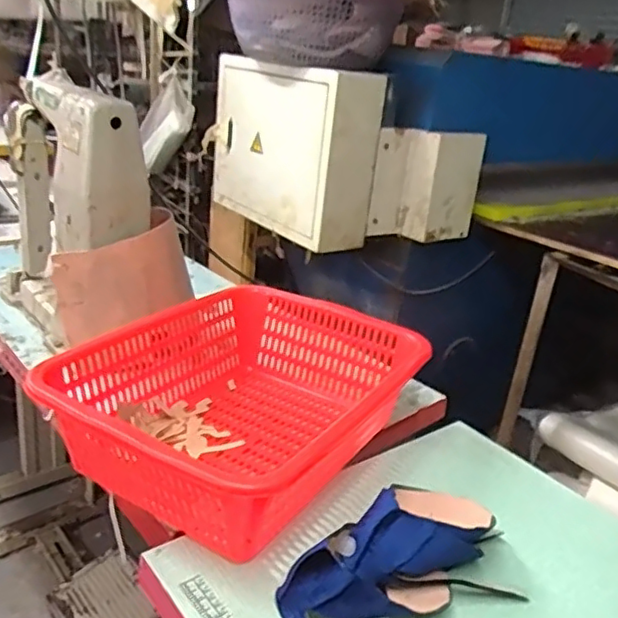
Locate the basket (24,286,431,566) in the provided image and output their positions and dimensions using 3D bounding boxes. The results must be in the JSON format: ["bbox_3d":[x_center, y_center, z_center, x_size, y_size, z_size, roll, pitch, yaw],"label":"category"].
[{"bbox_3d":[-0.078,0.119,0.780,0.329,0.144,0.422,19,26,27],"label":"basket"}]

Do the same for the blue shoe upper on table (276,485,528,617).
[{"bbox_3d":[0.095,0.245,0.588,0.147,0.087,0.283,26,30,38],"label":"blue shoe upper on table"}]

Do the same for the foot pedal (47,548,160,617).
[{"bbox_3d":[-0.446,0.648,1.345,0.167,0.040,0.217,-37,47,-24],"label":"foot pedal"}]

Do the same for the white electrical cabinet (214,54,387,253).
[{"bbox_3d":[-0.047,-0.385,1.512,0.185,0.368,0.456,-9,27,-33],"label":"white electrical cabinet"}]

